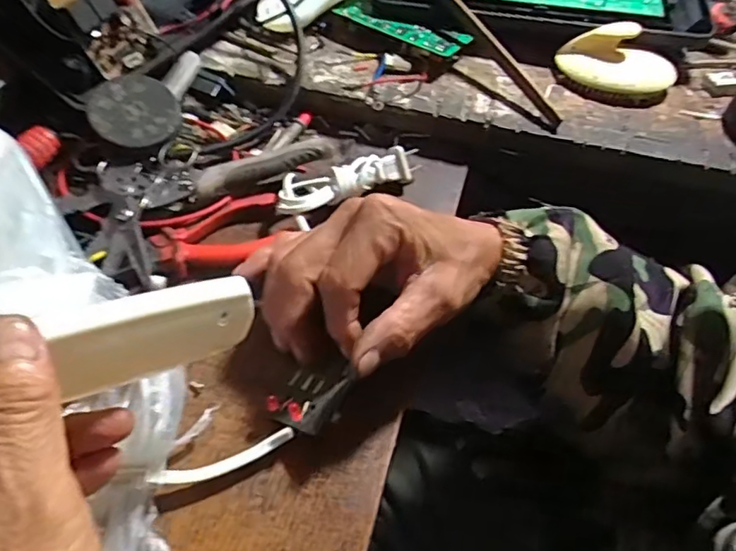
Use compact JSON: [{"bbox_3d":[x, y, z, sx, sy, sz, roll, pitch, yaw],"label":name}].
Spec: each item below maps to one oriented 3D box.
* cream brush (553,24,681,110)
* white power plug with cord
[{"bbox_3d":[0.199,-0.170,0.443,0.091,0.037,0.060,26,57,15],"label":"cream brush"},{"bbox_3d":[-0.013,-0.070,0.396,0.114,0.021,0.031,-27,60,-20],"label":"white power plug with cord"}]

